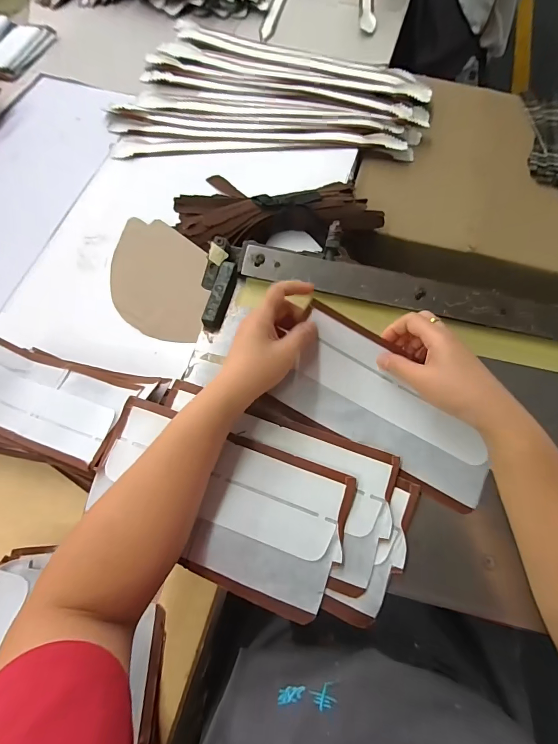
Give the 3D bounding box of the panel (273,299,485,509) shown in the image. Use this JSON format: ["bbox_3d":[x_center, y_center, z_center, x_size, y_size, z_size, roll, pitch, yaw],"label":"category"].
[{"bbox_3d":[0.106,0.033,0.352,0.210,0.025,0.101,33,89,9],"label":"panel"}]

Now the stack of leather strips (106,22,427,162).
[{"bbox_3d":[-0.012,-0.599,0.762,0.629,0.035,0.402,0,68,-2],"label":"stack of leather strips"}]

